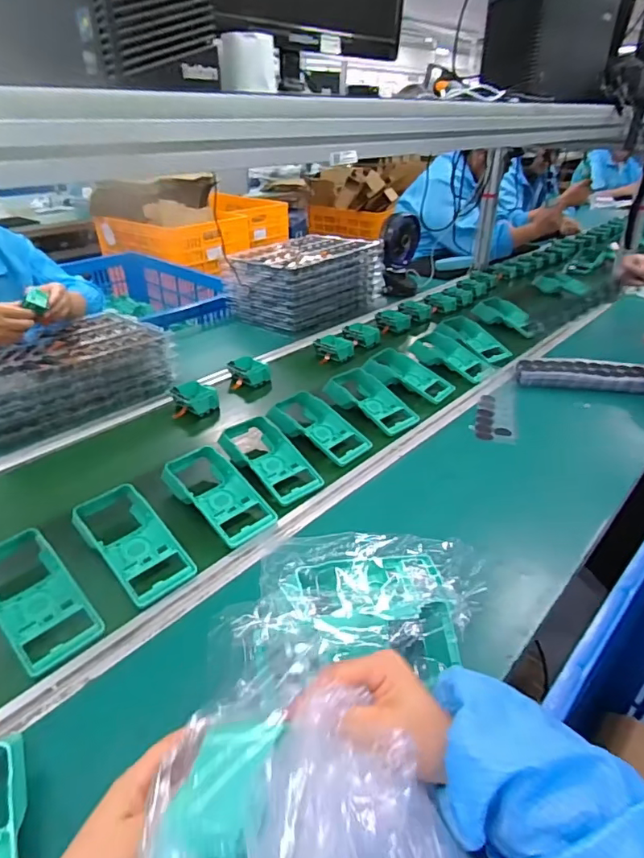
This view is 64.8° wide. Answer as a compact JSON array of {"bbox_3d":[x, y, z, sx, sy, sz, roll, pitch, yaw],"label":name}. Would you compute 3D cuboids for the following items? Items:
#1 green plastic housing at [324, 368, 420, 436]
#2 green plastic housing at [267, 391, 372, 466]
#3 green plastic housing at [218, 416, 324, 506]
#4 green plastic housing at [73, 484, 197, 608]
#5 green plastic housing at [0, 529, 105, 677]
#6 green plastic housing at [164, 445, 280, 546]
[{"bbox_3d":[0.091,-0.049,0.950,0.093,0.035,0.181,-30,52,-32],"label":"green plastic housing"},{"bbox_3d":[-0.004,-0.002,0.867,0.177,0.051,0.093,21,36,32],"label":"green plastic housing"},{"bbox_3d":[-0.083,0.047,0.790,0.091,0.047,0.192,-22,37,-34],"label":"green plastic housing"},{"bbox_3d":[-0.241,0.141,0.639,0.085,0.053,0.175,-25,38,-37],"label":"green plastic housing"},{"bbox_3d":[-0.331,0.186,0.574,0.193,0.038,0.084,25,38,37],"label":"green plastic housing"},{"bbox_3d":[-0.144,0.090,0.716,0.176,0.051,0.090,26,38,37],"label":"green plastic housing"}]

